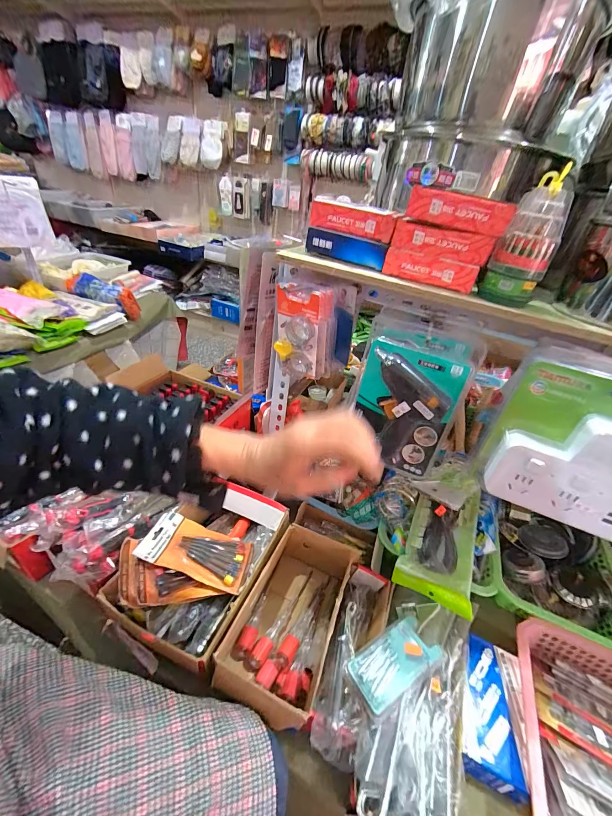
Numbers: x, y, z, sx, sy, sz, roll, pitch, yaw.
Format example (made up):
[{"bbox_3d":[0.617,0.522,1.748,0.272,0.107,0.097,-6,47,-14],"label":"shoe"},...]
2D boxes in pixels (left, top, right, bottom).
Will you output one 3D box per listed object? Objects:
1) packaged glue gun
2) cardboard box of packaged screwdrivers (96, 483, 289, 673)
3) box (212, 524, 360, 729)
[{"bbox_3d":[0.126,0.006,0.408,0.123,0.156,0.055,33,45,30],"label":"packaged glue gun"},{"bbox_3d":[-0.159,0.246,0.525,0.209,0.105,0.261,19,37,15],"label":"cardboard box of packaged screwdrivers"},{"bbox_3d":[-0.022,0.324,0.504,0.127,0.102,0.244,20,37,16],"label":"box"}]

